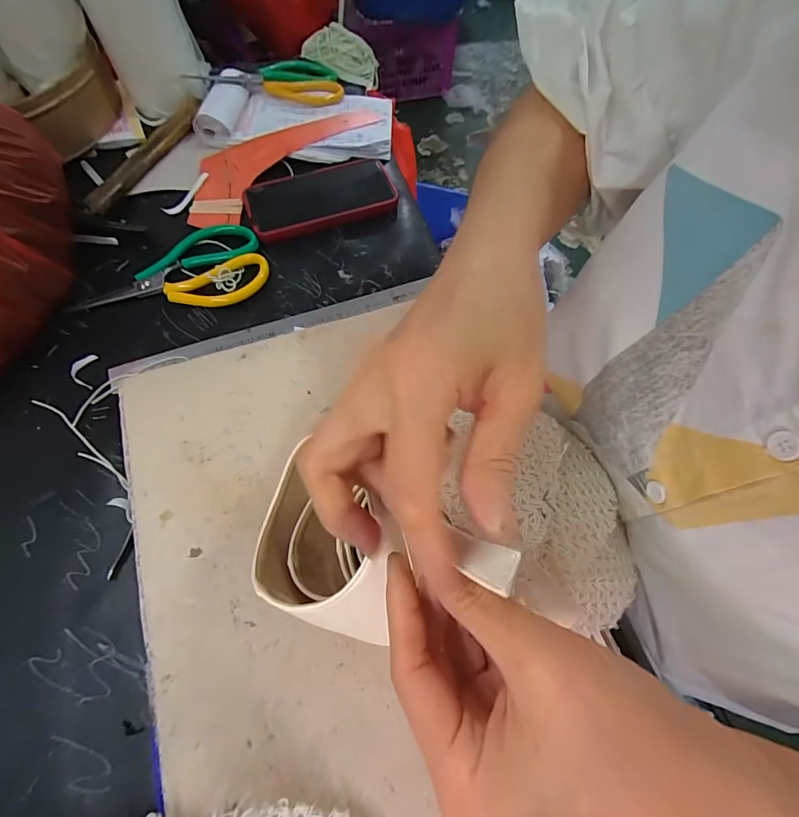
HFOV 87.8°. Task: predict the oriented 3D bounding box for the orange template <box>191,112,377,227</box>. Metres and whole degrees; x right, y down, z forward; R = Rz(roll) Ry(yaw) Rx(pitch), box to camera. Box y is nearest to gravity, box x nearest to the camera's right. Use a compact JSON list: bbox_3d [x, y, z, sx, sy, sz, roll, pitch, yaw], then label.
[{"bbox_3d":[-0.147,-0.317,0.508,0.086,0.012,0.280,39,70,6],"label":"orange template"}]

